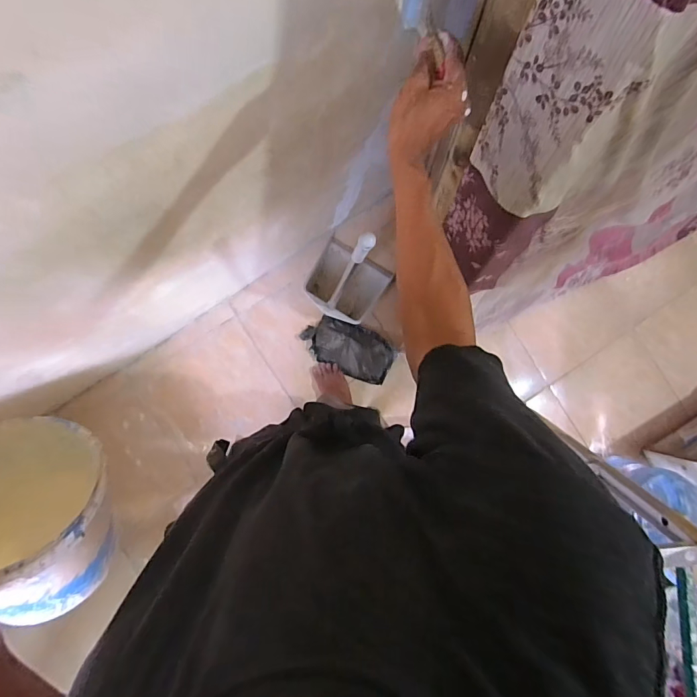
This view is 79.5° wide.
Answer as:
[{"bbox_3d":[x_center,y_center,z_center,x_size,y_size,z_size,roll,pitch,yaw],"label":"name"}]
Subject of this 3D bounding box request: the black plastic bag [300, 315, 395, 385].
[{"bbox_3d":[-0.008,-0.003,1.427,0.311,0.049,0.166,22,86,-4],"label":"black plastic bag"}]

